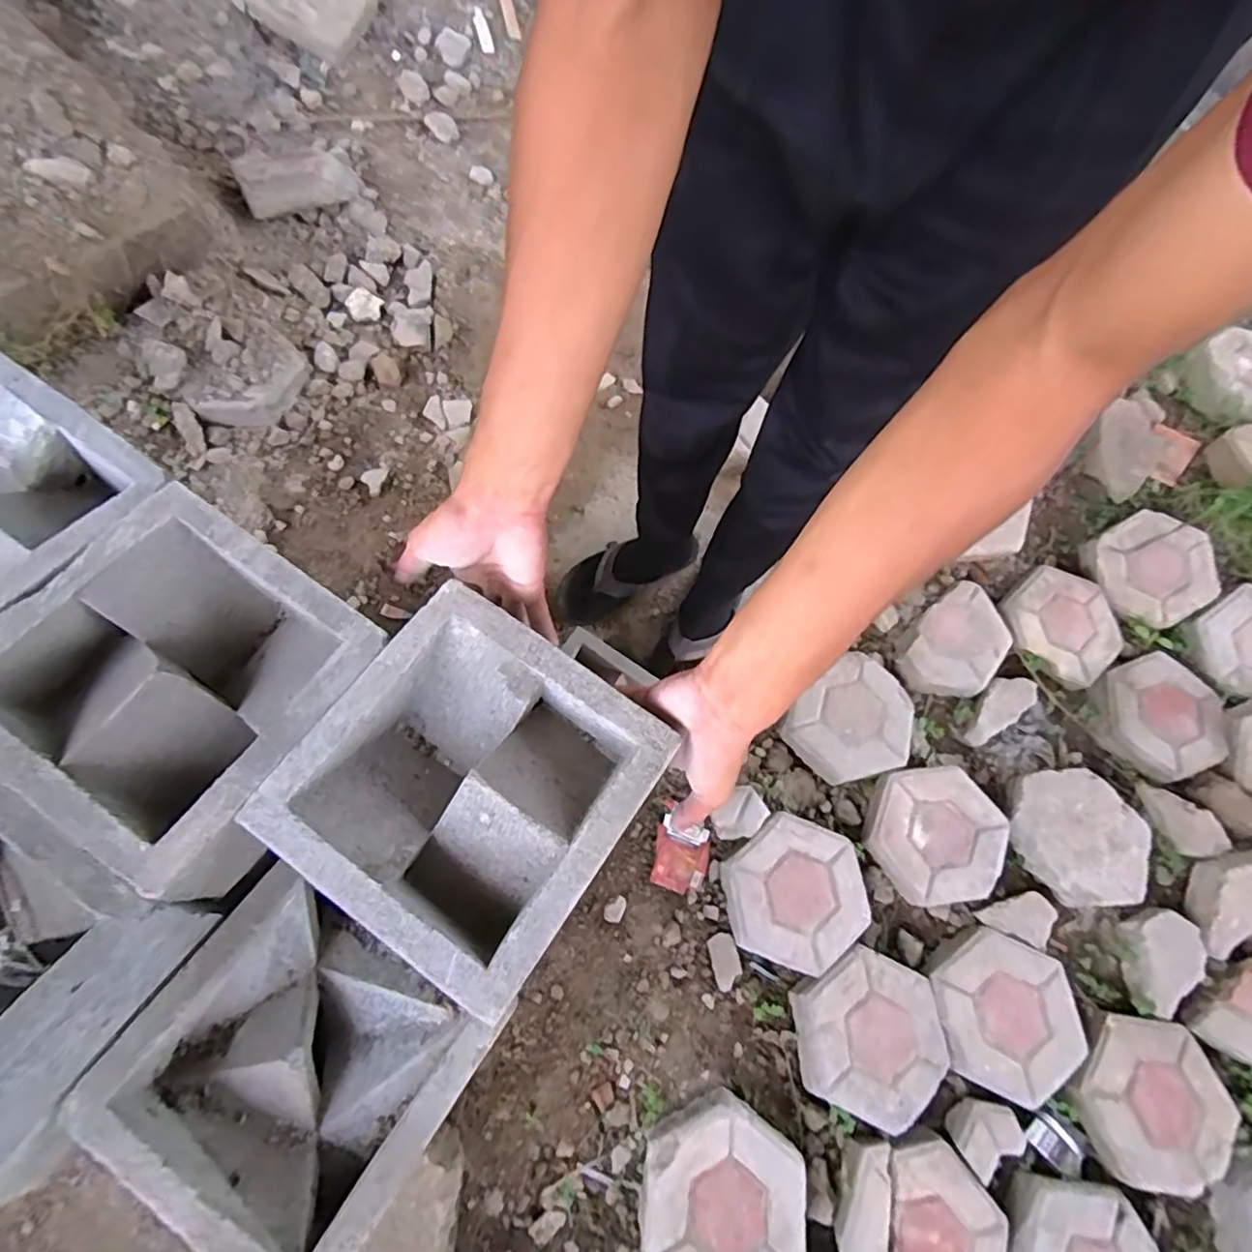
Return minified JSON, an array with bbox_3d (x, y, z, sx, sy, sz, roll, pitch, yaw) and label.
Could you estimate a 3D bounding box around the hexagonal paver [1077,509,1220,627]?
[{"bbox_3d":[0.964,-0.106,1.168,0.197,0.060,0.195,-37,81,3],"label":"hexagonal paver"}]

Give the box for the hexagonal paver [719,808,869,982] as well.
[{"bbox_3d":[0.251,0.393,0.944,0.207,0.050,0.195,22,72,5],"label":"hexagonal paver"}]

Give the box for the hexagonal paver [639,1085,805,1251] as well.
[{"bbox_3d":[0.121,0.725,0.803,0.199,0.057,0.207,3,72,-1],"label":"hexagonal paver"}]

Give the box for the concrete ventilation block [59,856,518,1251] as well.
[{"bbox_3d":[-0.216,0.292,0.431,0.200,0.076,0.183,35,70,6],"label":"concrete ventilation block"}]

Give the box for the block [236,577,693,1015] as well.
[{"bbox_3d":[-0.097,0.105,0.425,0.200,0.070,0.196,33,74,9],"label":"block"}]

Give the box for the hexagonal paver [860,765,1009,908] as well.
[{"bbox_3d":[0.486,0.326,1.007,0.210,0.051,0.215,-42,78,-14],"label":"hexagonal paver"}]

